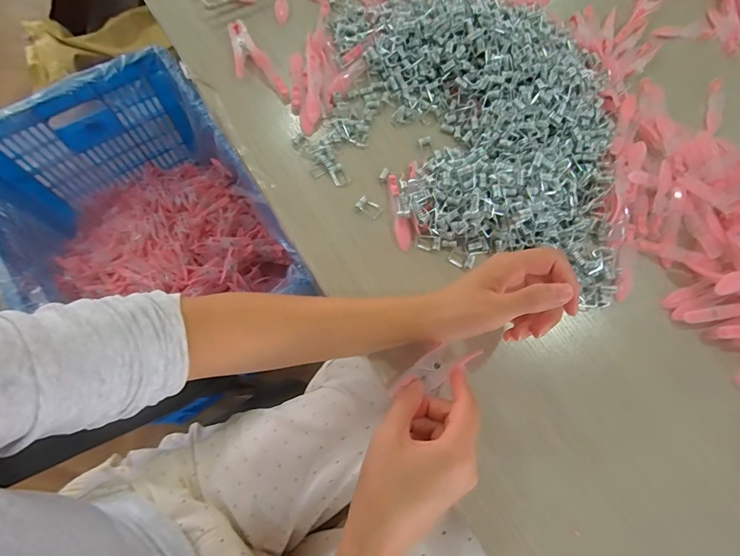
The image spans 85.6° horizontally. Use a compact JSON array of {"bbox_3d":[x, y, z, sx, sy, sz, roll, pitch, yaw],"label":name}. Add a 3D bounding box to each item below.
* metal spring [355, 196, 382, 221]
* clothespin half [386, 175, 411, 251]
[{"bbox_3d":[-0.001,-0.068,0.386,0.024,0.004,0.017,34,73,9],"label":"metal spring"},{"bbox_3d":[0.027,-0.065,0.383,0.014,0.010,0.079,-9,71,-5],"label":"clothespin half"}]

